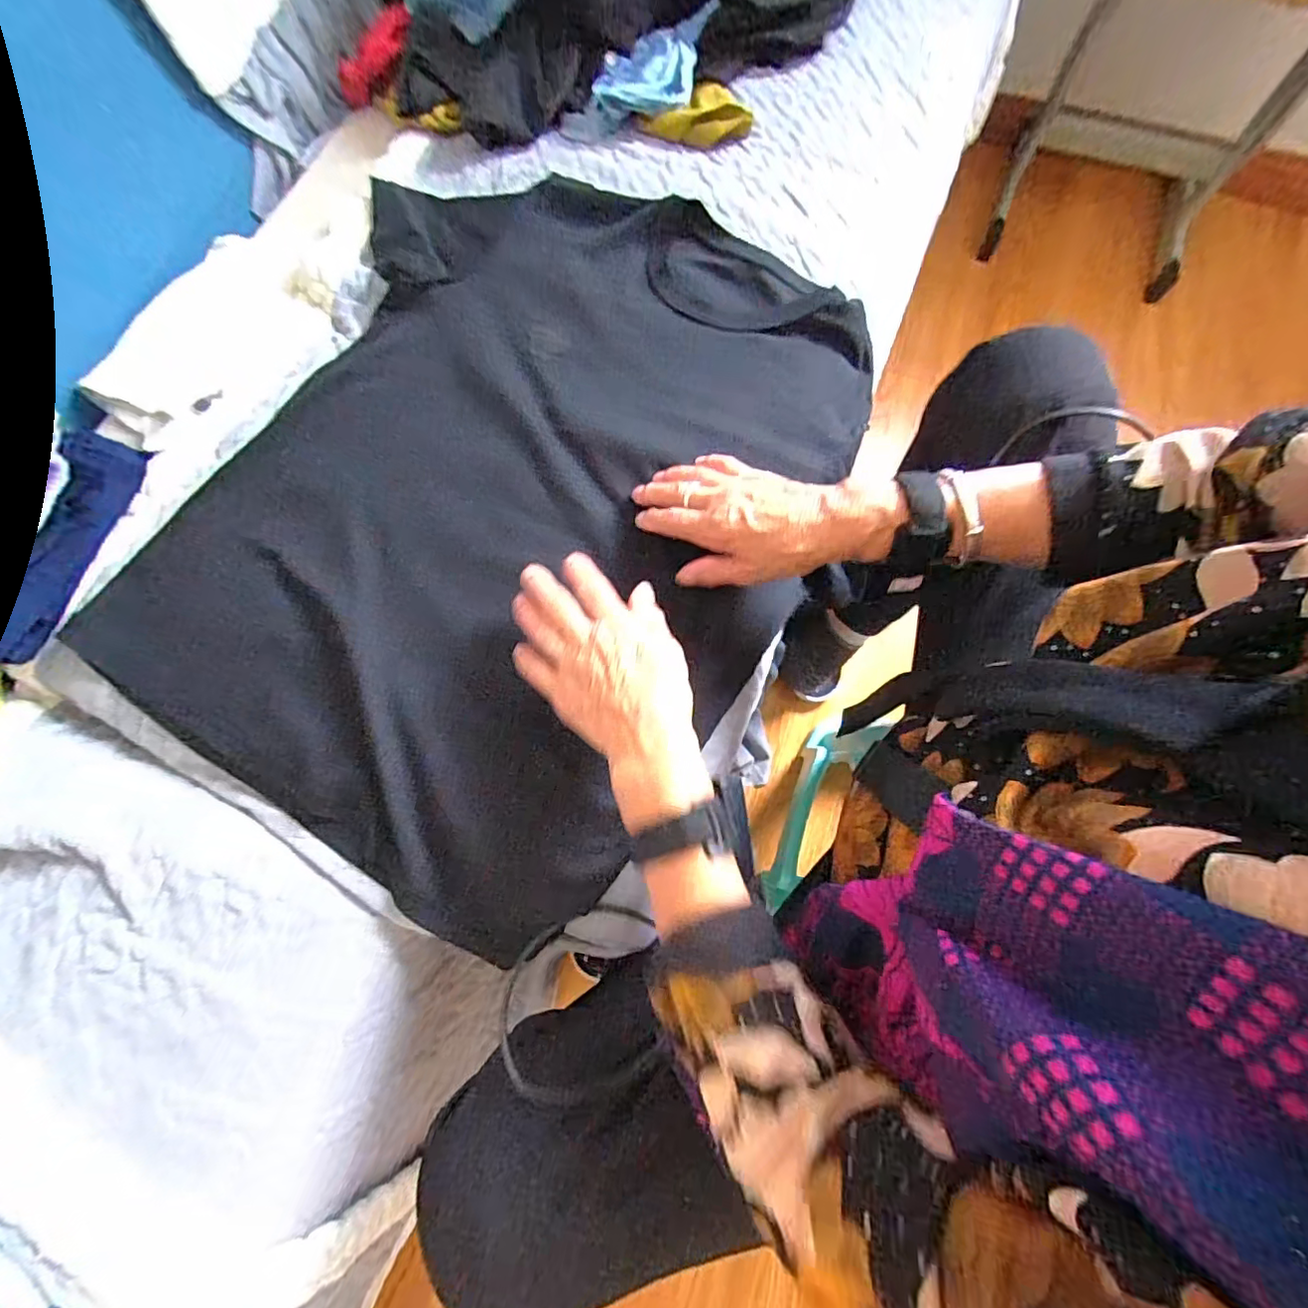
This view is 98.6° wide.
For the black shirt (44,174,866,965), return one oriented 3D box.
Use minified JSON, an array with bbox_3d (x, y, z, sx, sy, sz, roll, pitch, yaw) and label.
[{"bbox_3d":[-0.116,-0.144,0.488,0.492,0.043,0.631,25,76,8],"label":"black shirt"}]

